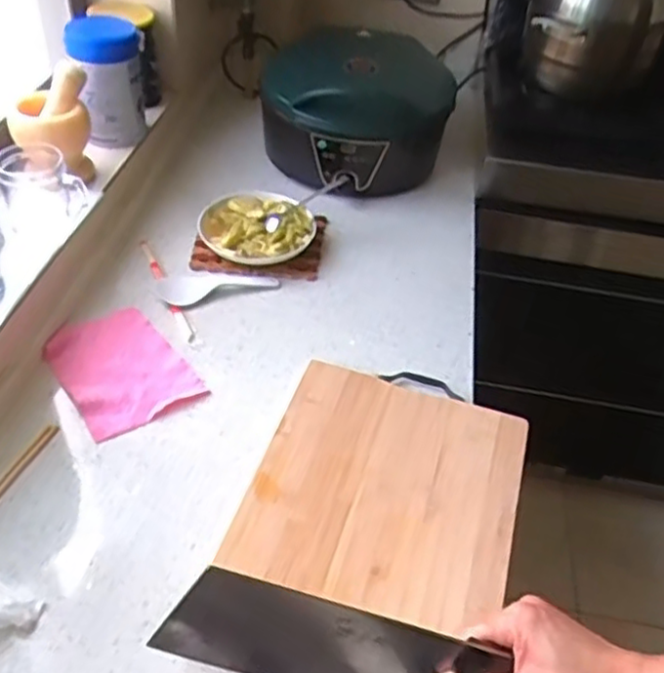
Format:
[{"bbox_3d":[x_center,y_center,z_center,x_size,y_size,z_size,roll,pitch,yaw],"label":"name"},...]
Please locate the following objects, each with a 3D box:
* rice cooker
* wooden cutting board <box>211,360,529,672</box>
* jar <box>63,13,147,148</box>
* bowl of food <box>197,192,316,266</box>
[{"bbox_3d":[0.046,-0.389,1.213,0.296,0.183,0.294,12,43,6],"label":"rice cooker"},{"bbox_3d":[0.051,0.177,0.737,0.273,0.019,0.365,17,44,11],"label":"wooden cutting board"},{"bbox_3d":[-0.327,-0.369,1.026,0.096,0.158,0.116,-7,45,-14],"label":"jar"},{"bbox_3d":[-0.112,-0.158,1.041,0.166,0.055,0.156,3,43,-3],"label":"bowl of food"}]

